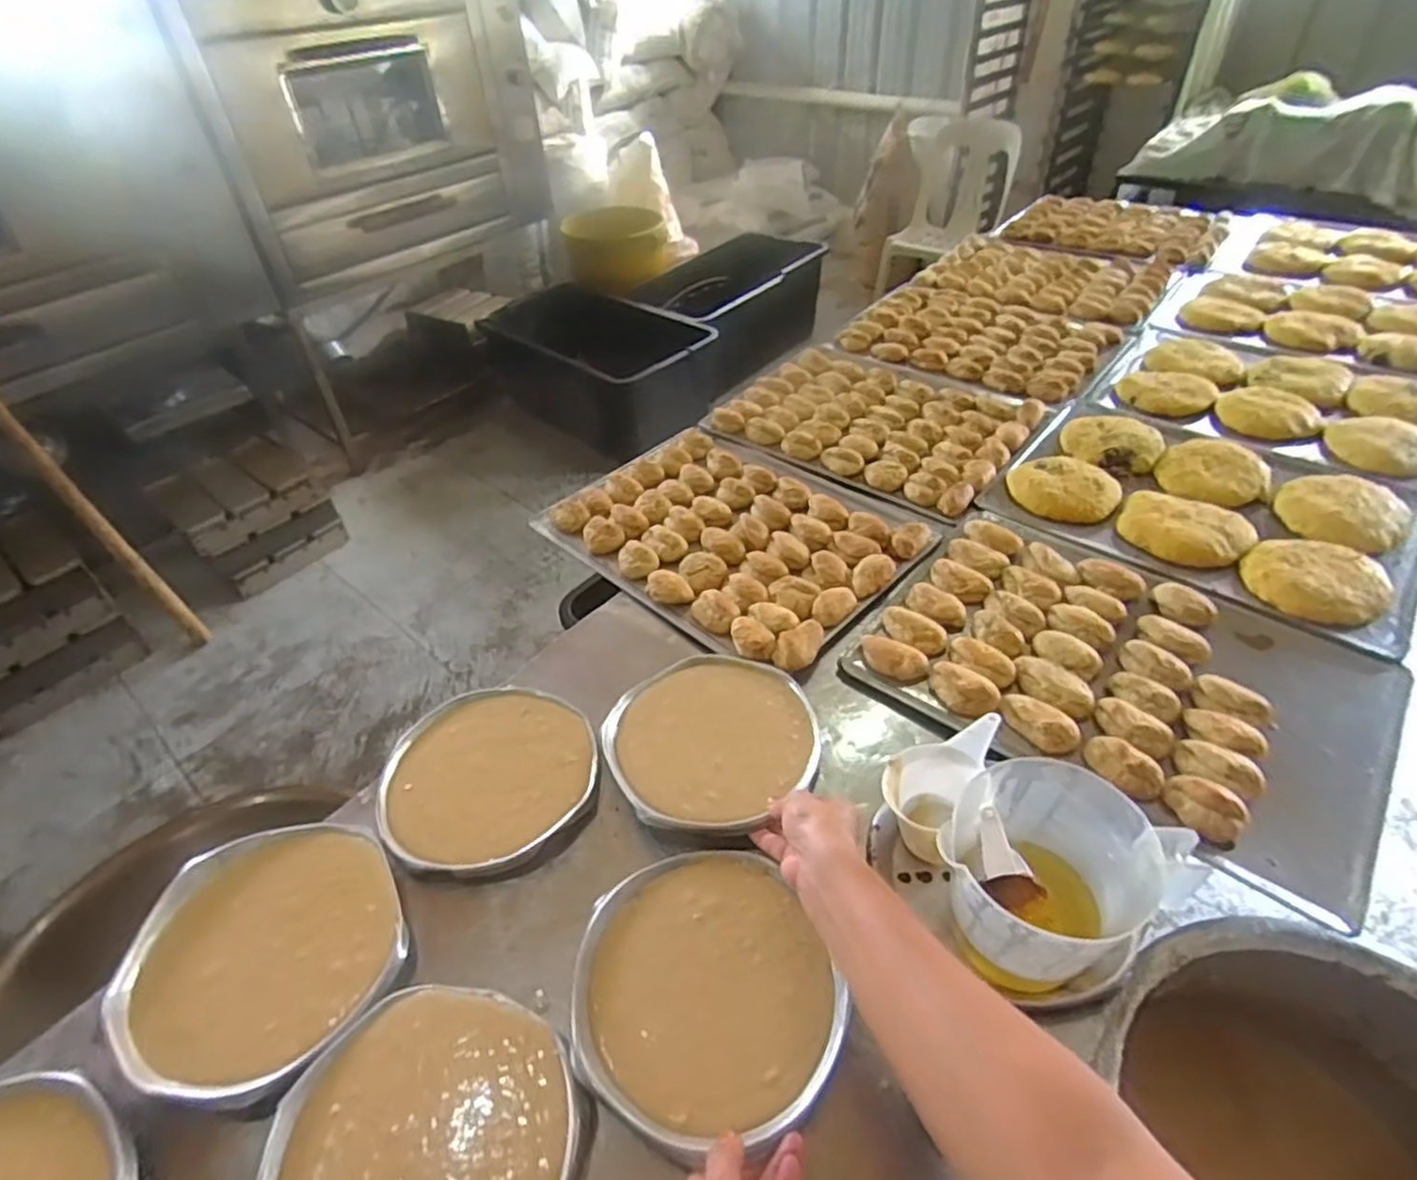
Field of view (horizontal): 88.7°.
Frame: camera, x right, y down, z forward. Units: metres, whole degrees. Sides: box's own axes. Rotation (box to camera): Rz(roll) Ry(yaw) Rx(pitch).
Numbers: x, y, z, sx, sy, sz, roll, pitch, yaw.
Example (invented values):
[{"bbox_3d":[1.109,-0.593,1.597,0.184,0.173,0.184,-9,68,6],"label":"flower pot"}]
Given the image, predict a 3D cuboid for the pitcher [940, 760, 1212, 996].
[{"bbox_3d":[0.241,0.209,0.522,0.145,0.121,0.117,-23,46,-19],"label":"pitcher"}]

